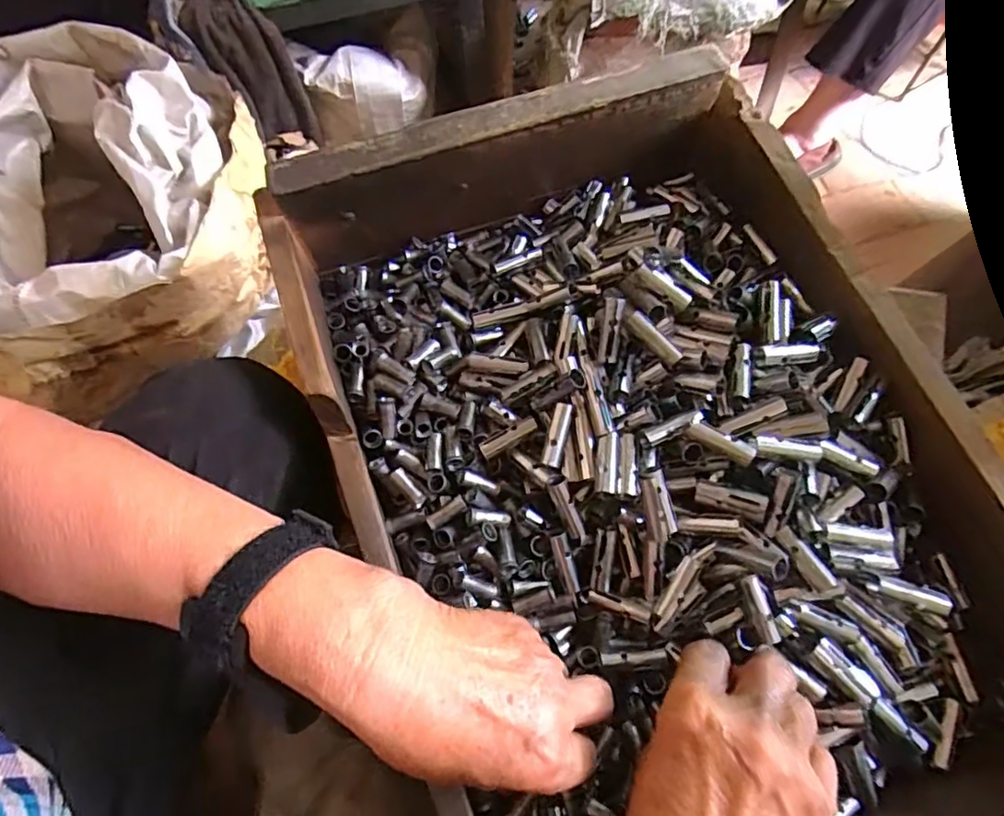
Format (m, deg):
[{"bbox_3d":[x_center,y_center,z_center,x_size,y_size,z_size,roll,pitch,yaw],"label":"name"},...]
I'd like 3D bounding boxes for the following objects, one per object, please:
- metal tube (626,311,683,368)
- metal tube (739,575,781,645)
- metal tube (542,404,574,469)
[{"bbox_3d":[0.088,-0.040,0.334,0.008,0.011,0.038,-43,86,-19],"label":"metal tube"},{"bbox_3d":[0.136,0.107,0.307,0.013,0.010,0.036,-20,85,-8],"label":"metal tube"},{"bbox_3d":[0.032,0.016,0.334,0.010,0.007,0.038,15,83,10],"label":"metal tube"}]

